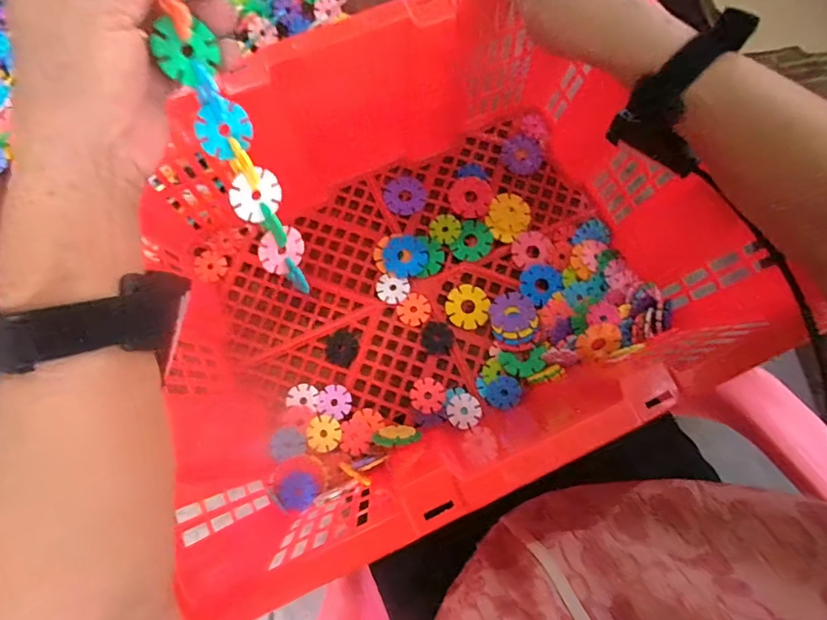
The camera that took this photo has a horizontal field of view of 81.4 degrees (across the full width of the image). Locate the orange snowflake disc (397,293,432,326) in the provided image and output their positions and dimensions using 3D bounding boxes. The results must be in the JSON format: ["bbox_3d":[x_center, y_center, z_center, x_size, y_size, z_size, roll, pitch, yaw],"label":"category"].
[{"bbox_3d":[0.001,-0.001,0.470,0.033,0.004,0.032,0,75,0],"label":"orange snowflake disc"}]

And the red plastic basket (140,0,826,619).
[{"bbox_3d":[0.009,-0.036,0.399,0.437,0.159,0.333,-23,77,-6],"label":"red plastic basket"}]

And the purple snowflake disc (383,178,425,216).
[{"bbox_3d":[-0.009,-0.120,0.505,0.042,0.004,0.043,0,75,0],"label":"purple snowflake disc"}]

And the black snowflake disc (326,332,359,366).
[{"bbox_3d":[-0.070,0.037,0.466,0.031,0.004,0.033,0,75,0],"label":"black snowflake disc"}]

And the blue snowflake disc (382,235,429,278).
[{"bbox_3d":[-0.008,-0.054,0.481,0.044,0.004,0.043,0,75,0],"label":"blue snowflake disc"}]

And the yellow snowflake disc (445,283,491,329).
[{"bbox_3d":[0.054,-0.003,0.475,0.042,0.004,0.044,0,75,0],"label":"yellow snowflake disc"}]

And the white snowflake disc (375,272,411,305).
[{"bbox_3d":[-0.021,-0.021,0.475,0.032,0.004,0.029,23,76,5],"label":"white snowflake disc"}]

